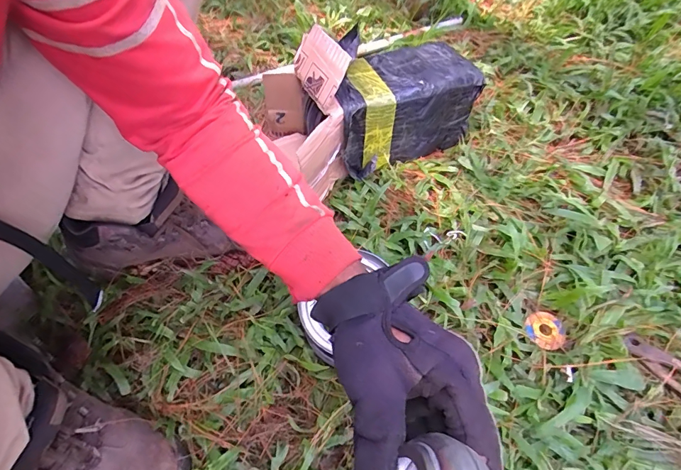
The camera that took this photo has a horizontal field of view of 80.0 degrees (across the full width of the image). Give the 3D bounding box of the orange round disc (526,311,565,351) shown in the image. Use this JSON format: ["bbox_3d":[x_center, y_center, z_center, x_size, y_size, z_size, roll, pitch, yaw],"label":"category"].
[{"bbox_3d":[0.269,0.126,0.534,0.049,0.006,0.049,0,57,0],"label":"orange round disc"}]

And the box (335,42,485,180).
[{"bbox_3d":[0.093,-0.212,0.680,0.245,0.139,0.134,-27,59,-13],"label":"box"}]

